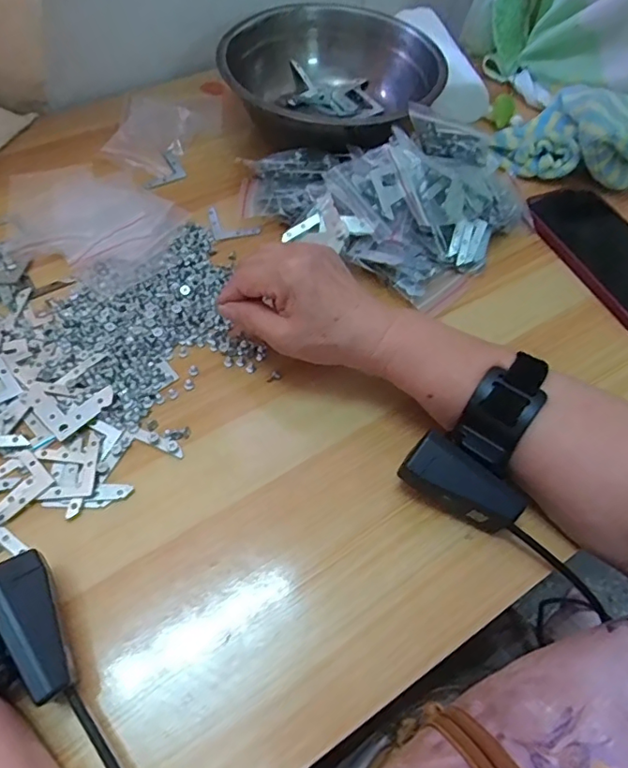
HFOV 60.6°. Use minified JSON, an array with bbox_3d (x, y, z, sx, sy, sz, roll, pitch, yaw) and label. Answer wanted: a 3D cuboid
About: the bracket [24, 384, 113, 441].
[{"bbox_3d":[-0.165,0.009,0.363,0.045,0.004,0.049,-39,68,-22],"label":"bracket"}]

